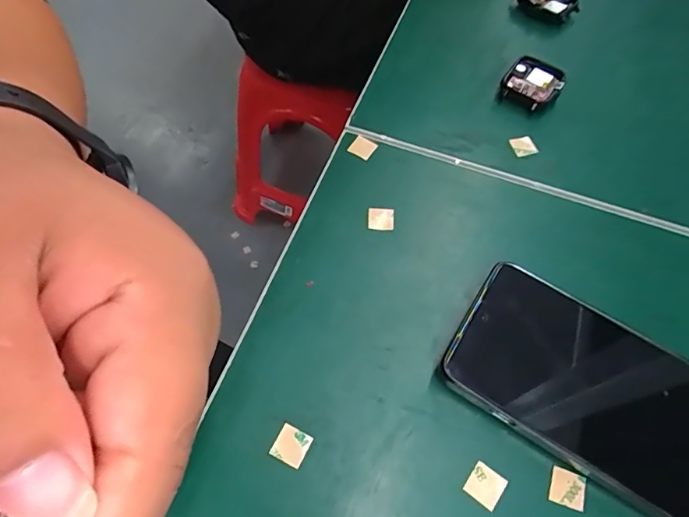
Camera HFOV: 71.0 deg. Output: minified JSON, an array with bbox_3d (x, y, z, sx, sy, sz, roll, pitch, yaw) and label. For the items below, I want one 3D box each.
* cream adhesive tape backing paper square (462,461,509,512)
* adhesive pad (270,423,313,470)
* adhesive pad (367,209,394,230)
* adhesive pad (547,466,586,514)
[{"bbox_3d":[0.064,0.103,0.219,0.015,0.004,0.016,34,64,16],"label":"cream adhesive tape backing paper square"},{"bbox_3d":[-0.025,0.087,0.224,0.015,0.004,0.015,25,65,9],"label":"adhesive pad"},{"bbox_3d":[0.022,-0.023,0.290,0.015,0.004,0.014,5,60,0],"label":"adhesive pad"},{"bbox_3d":[0.102,0.105,0.219,0.016,0.004,0.015,19,61,8],"label":"adhesive pad"}]

